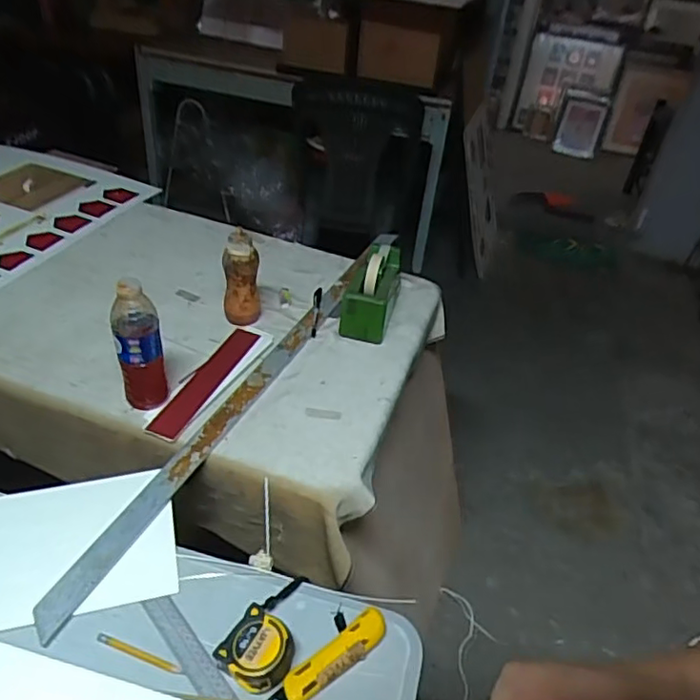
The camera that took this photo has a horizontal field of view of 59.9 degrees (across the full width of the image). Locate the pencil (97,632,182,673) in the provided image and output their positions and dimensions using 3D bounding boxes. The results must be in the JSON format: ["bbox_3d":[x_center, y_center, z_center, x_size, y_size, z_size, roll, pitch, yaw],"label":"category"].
[{"bbox_3d":[-0.217,0.313,0.625,0.094,0.005,0.012,15,39,10],"label":"pencil"}]

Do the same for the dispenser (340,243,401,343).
[{"bbox_3d":[0.043,-0.120,1.107,0.086,0.108,0.222,12,38,7],"label":"dispenser"}]

